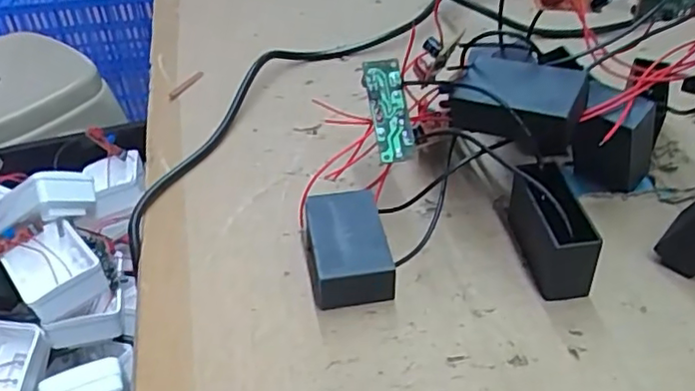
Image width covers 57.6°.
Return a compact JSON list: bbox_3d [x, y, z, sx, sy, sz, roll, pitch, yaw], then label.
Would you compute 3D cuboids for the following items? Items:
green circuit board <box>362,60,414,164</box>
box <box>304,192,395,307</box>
[{"bbox_3d":[0.018,-0.035,0.267,0.016,0.007,0.043,-10,85,-7],"label":"green circuit board"},{"bbox_3d":[-0.001,0.019,0.249,0.030,0.022,0.046,-8,41,-5],"label":"box"}]

